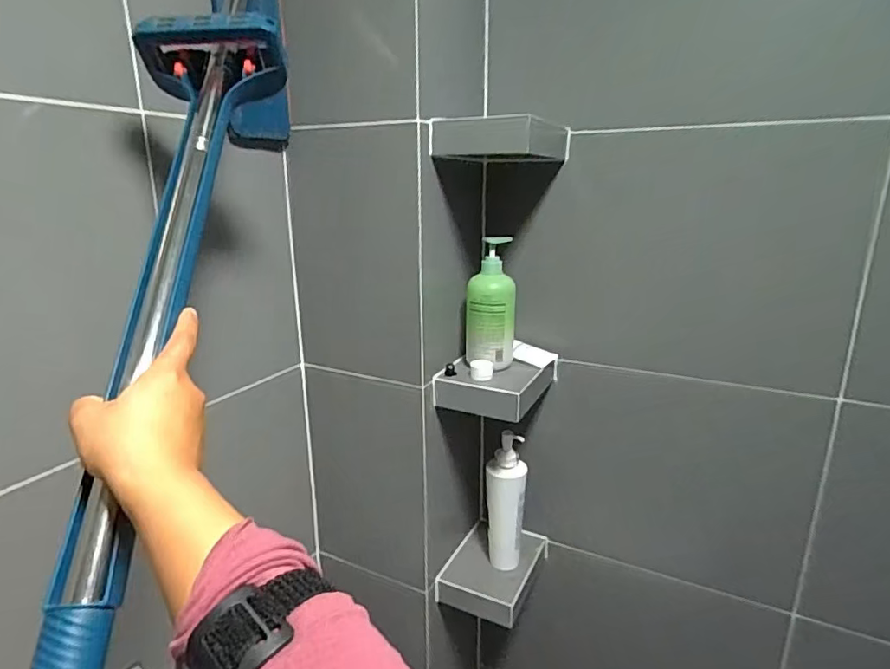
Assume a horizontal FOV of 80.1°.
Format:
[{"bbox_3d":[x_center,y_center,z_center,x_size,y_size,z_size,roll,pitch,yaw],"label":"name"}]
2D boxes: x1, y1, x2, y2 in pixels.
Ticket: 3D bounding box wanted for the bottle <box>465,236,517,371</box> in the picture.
[{"bbox_3d":[0.078,-0.051,0.900,0.086,0.205,0.062,1,16,5],"label":"bottle"}]

